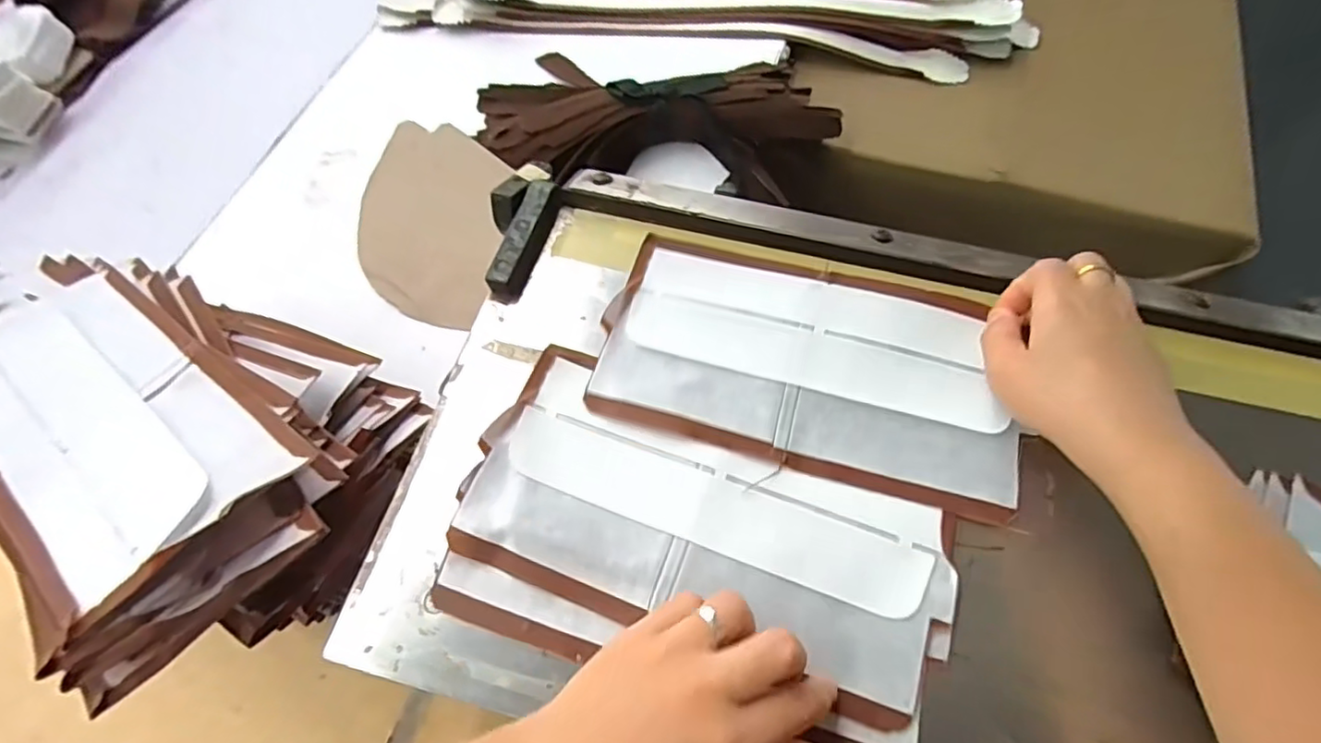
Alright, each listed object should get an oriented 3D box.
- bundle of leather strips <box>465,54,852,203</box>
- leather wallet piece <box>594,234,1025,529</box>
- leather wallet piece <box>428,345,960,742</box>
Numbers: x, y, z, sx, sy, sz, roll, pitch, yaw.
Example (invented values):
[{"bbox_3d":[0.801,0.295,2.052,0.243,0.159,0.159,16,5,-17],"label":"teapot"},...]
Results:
[{"bbox_3d":[-0.008,-0.244,0.584,0.346,0.058,0.182,7,65,5],"label":"bundle of leather strips"},{"bbox_3d":[0.082,-0.006,0.345,0.224,0.011,0.121,15,66,9],"label":"leather wallet piece"},{"bbox_3d":[0.020,0.083,0.306,0.232,0.010,0.134,17,66,8],"label":"leather wallet piece"}]

